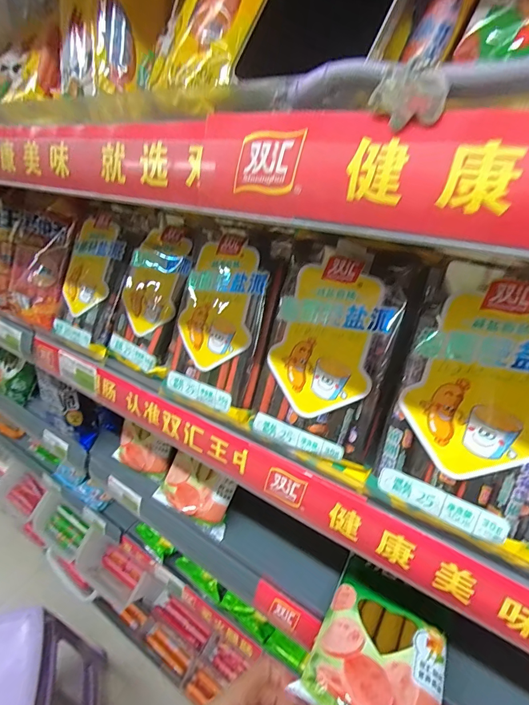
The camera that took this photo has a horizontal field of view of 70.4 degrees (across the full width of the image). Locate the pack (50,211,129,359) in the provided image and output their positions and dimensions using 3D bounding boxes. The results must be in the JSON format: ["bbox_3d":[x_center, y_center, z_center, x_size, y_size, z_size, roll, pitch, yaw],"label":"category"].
[{"bbox_3d":[-0.214,-0.087,0.459,0.091,0.168,0.023,15,2,25],"label":"pack"}]

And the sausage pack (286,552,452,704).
[{"bbox_3d":[0.116,0.290,0.371,0.116,0.029,0.148,15,38,25],"label":"sausage pack"}]

